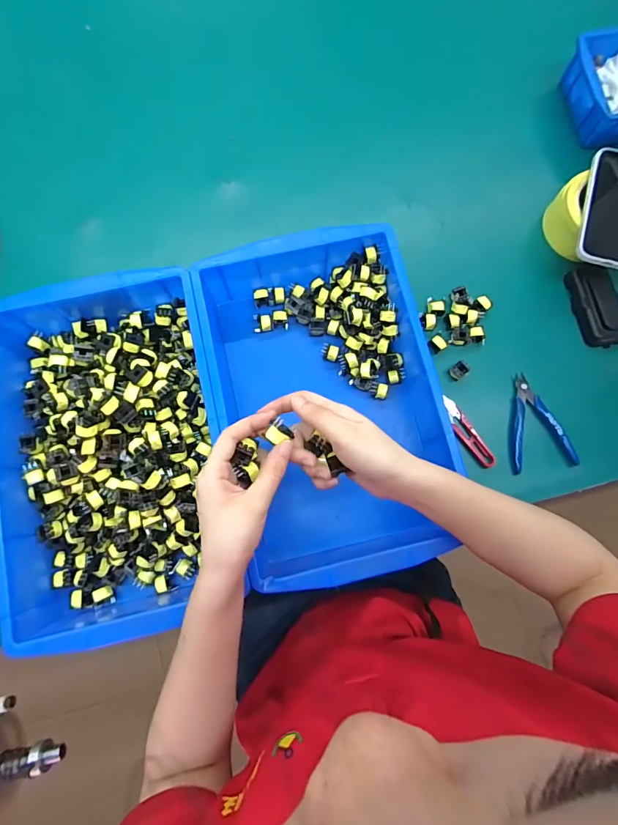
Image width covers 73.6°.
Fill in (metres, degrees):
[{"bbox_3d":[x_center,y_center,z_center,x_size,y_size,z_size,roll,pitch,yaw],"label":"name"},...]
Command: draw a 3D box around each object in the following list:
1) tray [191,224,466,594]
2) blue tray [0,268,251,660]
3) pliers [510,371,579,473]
[{"bbox_3d":[0.018,-0.017,0.479,0.229,0.097,0.373,-12,81,-3],"label":"tray"},{"bbox_3d":[-0.213,0.041,0.447,0.233,0.080,0.377,-10,81,-3],"label":"blue tray"},{"bbox_3d":[0.279,0.011,0.511,0.075,0.012,0.118,-10,82,5],"label":"pliers"}]

